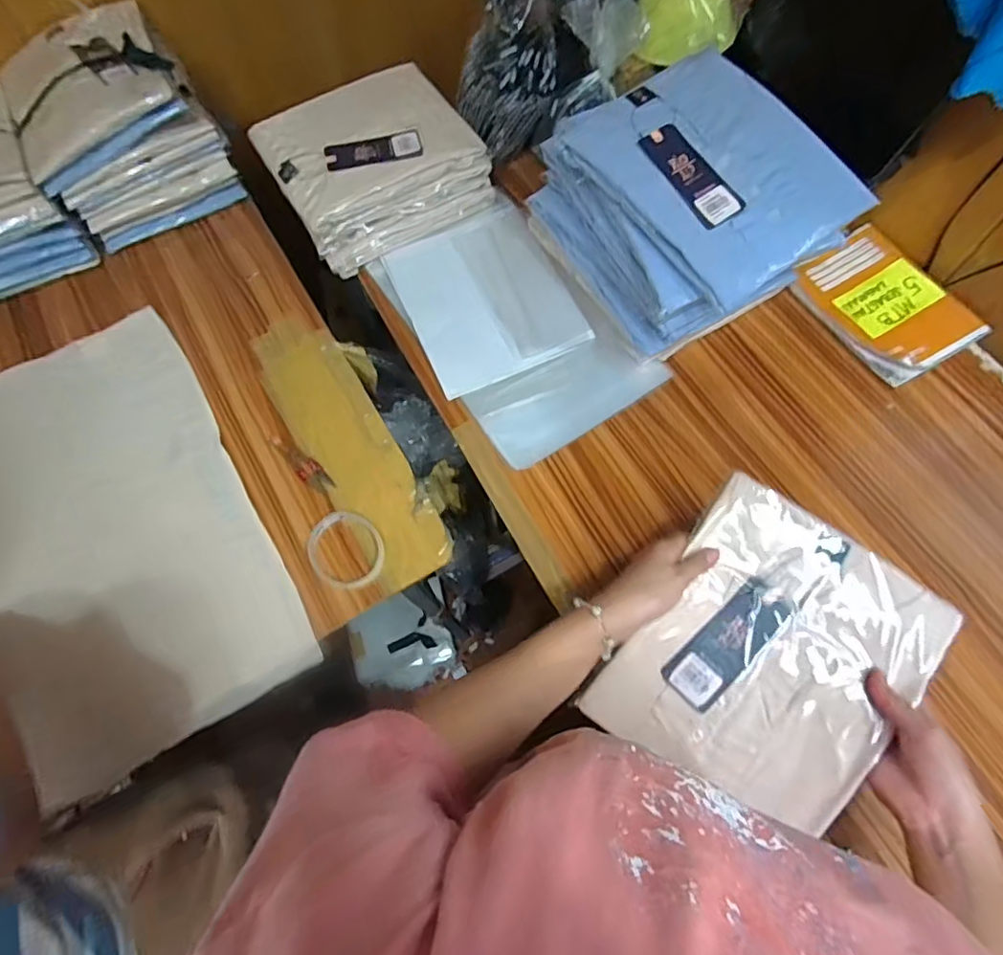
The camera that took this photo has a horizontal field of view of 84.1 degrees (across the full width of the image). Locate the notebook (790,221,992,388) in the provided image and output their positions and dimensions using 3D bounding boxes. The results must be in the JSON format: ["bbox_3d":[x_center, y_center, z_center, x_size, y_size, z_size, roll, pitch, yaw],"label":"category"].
[{"bbox_3d":[0.476,-0.219,0.697,0.146,0.027,0.197,-30,69,-9],"label":"notebook"}]

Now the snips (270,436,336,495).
[{"bbox_3d":[-0.239,-0.018,0.665,0.106,0.004,0.026,40,75,17],"label":"snips"}]

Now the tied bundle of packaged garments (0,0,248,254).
[{"bbox_3d":[-0.533,-0.490,0.793,0.228,0.167,0.213,-28,68,-9],"label":"tied bundle of packaged garments"}]

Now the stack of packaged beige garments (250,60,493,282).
[{"bbox_3d":[-0.176,-0.424,0.769,0.250,0.123,0.214,-32,69,-10],"label":"stack of packaged beige garments"}]

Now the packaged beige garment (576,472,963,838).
[{"bbox_3d":[0.227,0.156,0.476,0.206,0.017,0.248,34,90,13],"label":"packaged beige garment"}]

